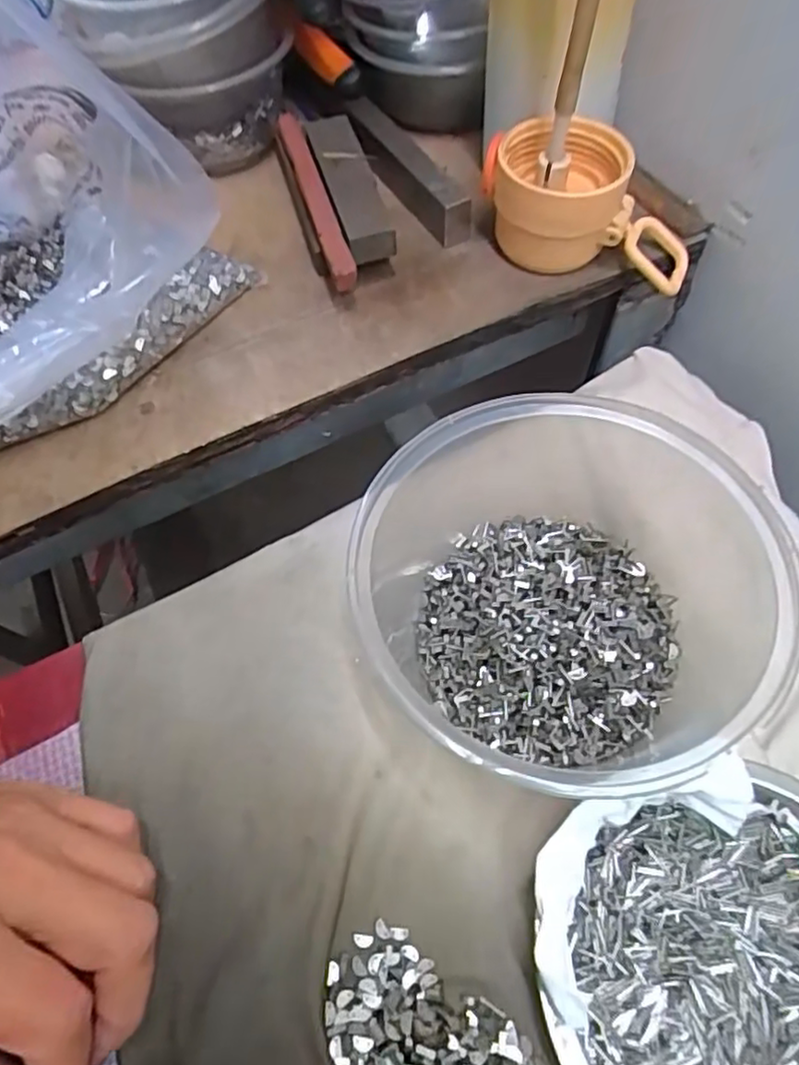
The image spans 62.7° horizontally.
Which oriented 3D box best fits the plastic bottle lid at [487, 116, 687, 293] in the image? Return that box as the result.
[{"bbox_3d":[0.096,-0.165,0.330,0.109,0.054,0.056,14,64,10],"label":"plastic bottle lid"}]

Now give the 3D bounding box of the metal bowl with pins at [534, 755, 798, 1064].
[{"bbox_3d":[0.102,0.131,0.192,0.117,0.030,0.108,-1,63,2],"label":"metal bowl with pins"}]

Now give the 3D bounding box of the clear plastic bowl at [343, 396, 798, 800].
[{"bbox_3d":[0.057,0.022,0.234,0.141,0.059,0.131,-1,63,2],"label":"clear plastic bowl"}]

